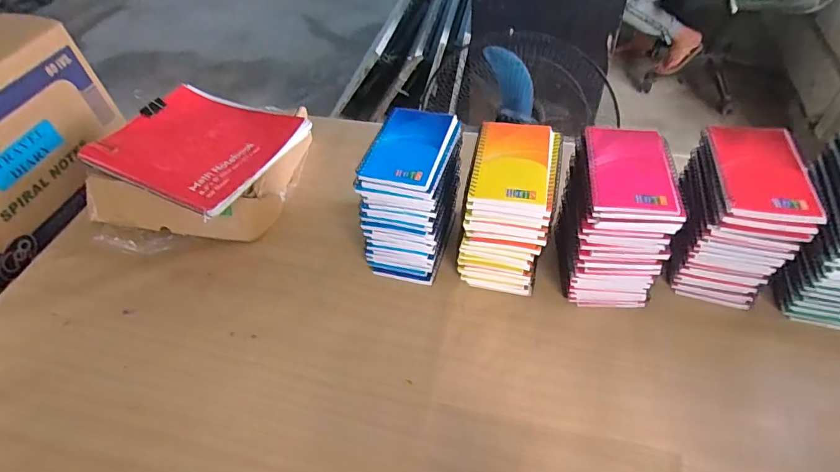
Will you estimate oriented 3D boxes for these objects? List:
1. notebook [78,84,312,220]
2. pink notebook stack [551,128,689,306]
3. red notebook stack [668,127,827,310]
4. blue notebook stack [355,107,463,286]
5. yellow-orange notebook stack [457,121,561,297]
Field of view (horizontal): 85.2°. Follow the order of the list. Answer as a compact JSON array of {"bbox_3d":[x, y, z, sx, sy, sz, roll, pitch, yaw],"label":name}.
[{"bbox_3d":[-0.340,-0.142,0.697,0.279,0.027,0.215,21,54,21],"label":"notebook"},{"bbox_3d":[0.226,-0.017,0.541,0.099,0.171,0.134,3,48,7],"label":"pink notebook stack"},{"bbox_3d":[0.355,-0.015,0.526,0.094,0.177,0.129,6,48,10],"label":"red notebook stack"},{"bbox_3d":[-0.008,-0.046,0.585,0.093,0.173,0.136,12,50,15],"label":"blue notebook stack"},{"bbox_3d":[0.109,-0.031,0.558,0.090,0.169,0.132,10,49,13],"label":"yellow-orange notebook stack"}]

